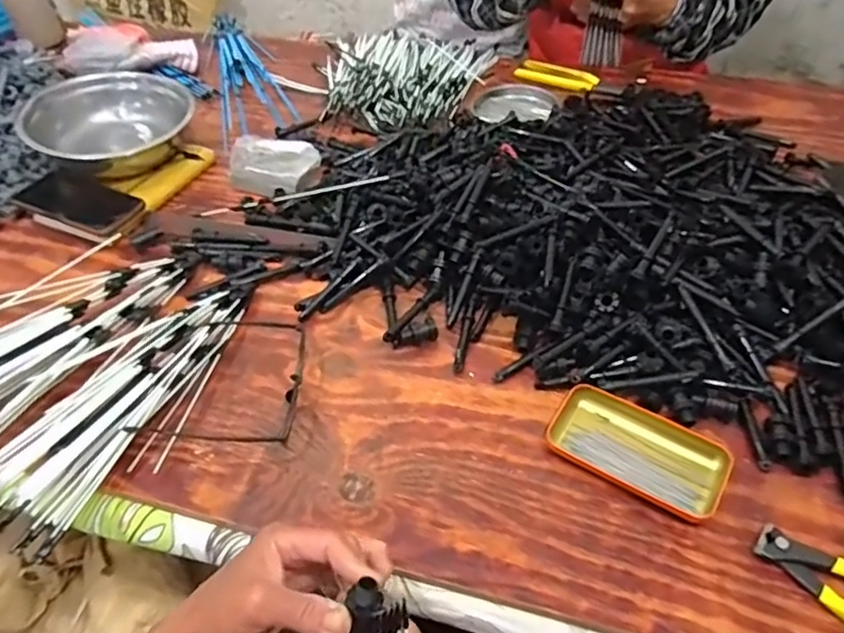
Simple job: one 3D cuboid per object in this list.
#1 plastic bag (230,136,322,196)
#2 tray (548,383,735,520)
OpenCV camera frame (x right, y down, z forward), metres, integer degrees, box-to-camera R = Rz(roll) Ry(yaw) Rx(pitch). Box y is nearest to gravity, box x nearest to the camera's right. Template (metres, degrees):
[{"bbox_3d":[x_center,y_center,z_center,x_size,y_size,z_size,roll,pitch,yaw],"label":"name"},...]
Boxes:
[{"bbox_3d":[-0.192,-0.196,0.809,0.109,0.048,0.092,4,46,9],"label":"plastic bag"},{"bbox_3d":[0.185,0.112,0.528,0.141,0.018,0.076,22,52,26],"label":"tray"}]

